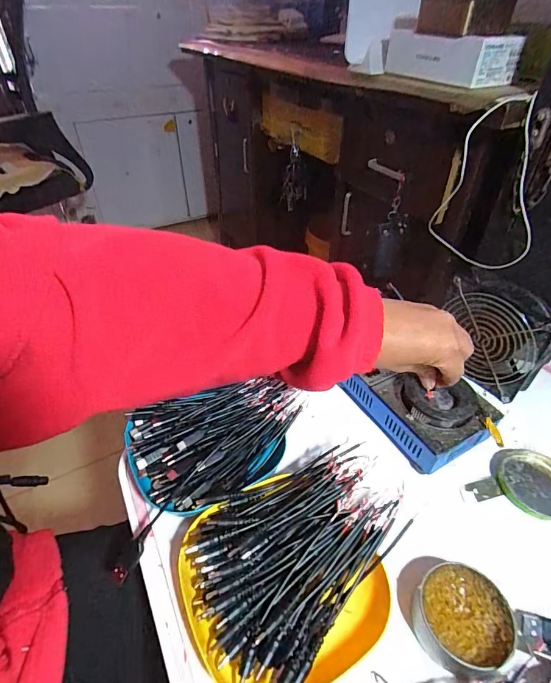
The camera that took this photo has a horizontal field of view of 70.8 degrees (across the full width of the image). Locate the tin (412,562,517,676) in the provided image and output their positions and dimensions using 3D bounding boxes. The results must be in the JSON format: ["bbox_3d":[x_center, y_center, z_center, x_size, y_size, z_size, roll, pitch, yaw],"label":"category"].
[{"bbox_3d":[0.134,0.200,0.282,0.064,0.028,0.060,-1,42,-1],"label":"tin"}]

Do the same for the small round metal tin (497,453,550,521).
[{"bbox_3d":[0.252,0.138,0.372,0.066,0.010,0.060,5,42,6],"label":"small round metal tin"}]

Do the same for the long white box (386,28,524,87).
[{"bbox_3d":[0.253,-0.432,0.587,0.086,0.052,0.199,-20,45,-21],"label":"long white box"}]

